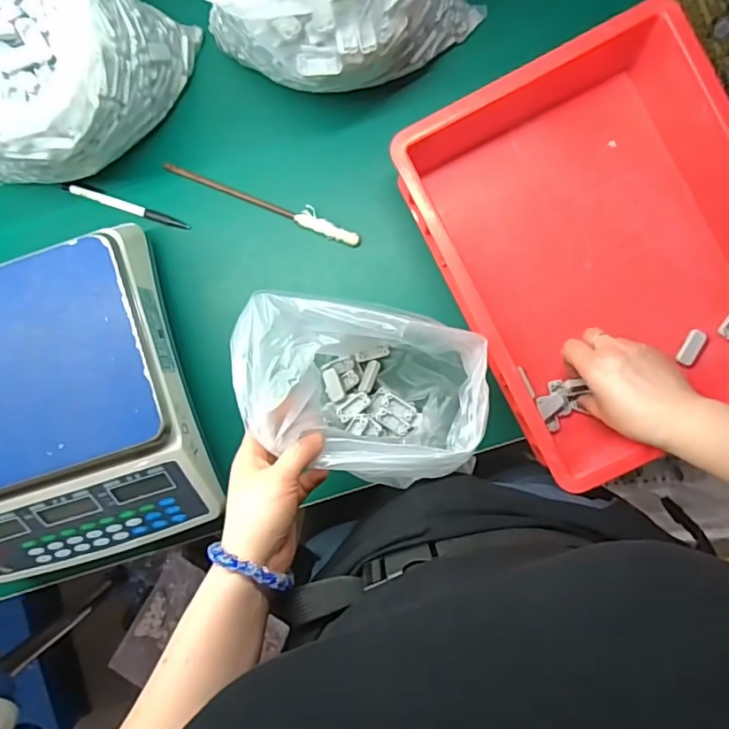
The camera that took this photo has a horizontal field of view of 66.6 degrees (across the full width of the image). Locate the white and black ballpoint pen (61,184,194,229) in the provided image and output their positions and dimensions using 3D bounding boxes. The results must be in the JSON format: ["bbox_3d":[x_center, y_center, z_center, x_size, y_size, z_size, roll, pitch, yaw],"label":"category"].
[{"bbox_3d":[-0.250,-0.165,0.582,0.135,0.014,0.011,18,91,3],"label":"white and black ballpoint pen"}]

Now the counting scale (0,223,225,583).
[{"bbox_3d":[-0.294,0.050,0.505,0.254,0.085,0.278,-21,88,3],"label":"counting scale"}]

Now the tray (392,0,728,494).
[{"bbox_3d":[0.212,-0.099,0.508,0.259,0.098,0.339,-27,88,3],"label":"tray"}]

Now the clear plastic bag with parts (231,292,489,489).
[{"bbox_3d":[-0.001,0.024,0.487,0.199,0.140,0.133,12,90,4],"label":"clear plastic bag with parts"}]

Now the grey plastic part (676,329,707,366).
[{"bbox_3d":[0.317,-0.017,0.536,0.018,0.004,0.036,31,92,3],"label":"grey plastic part"}]

